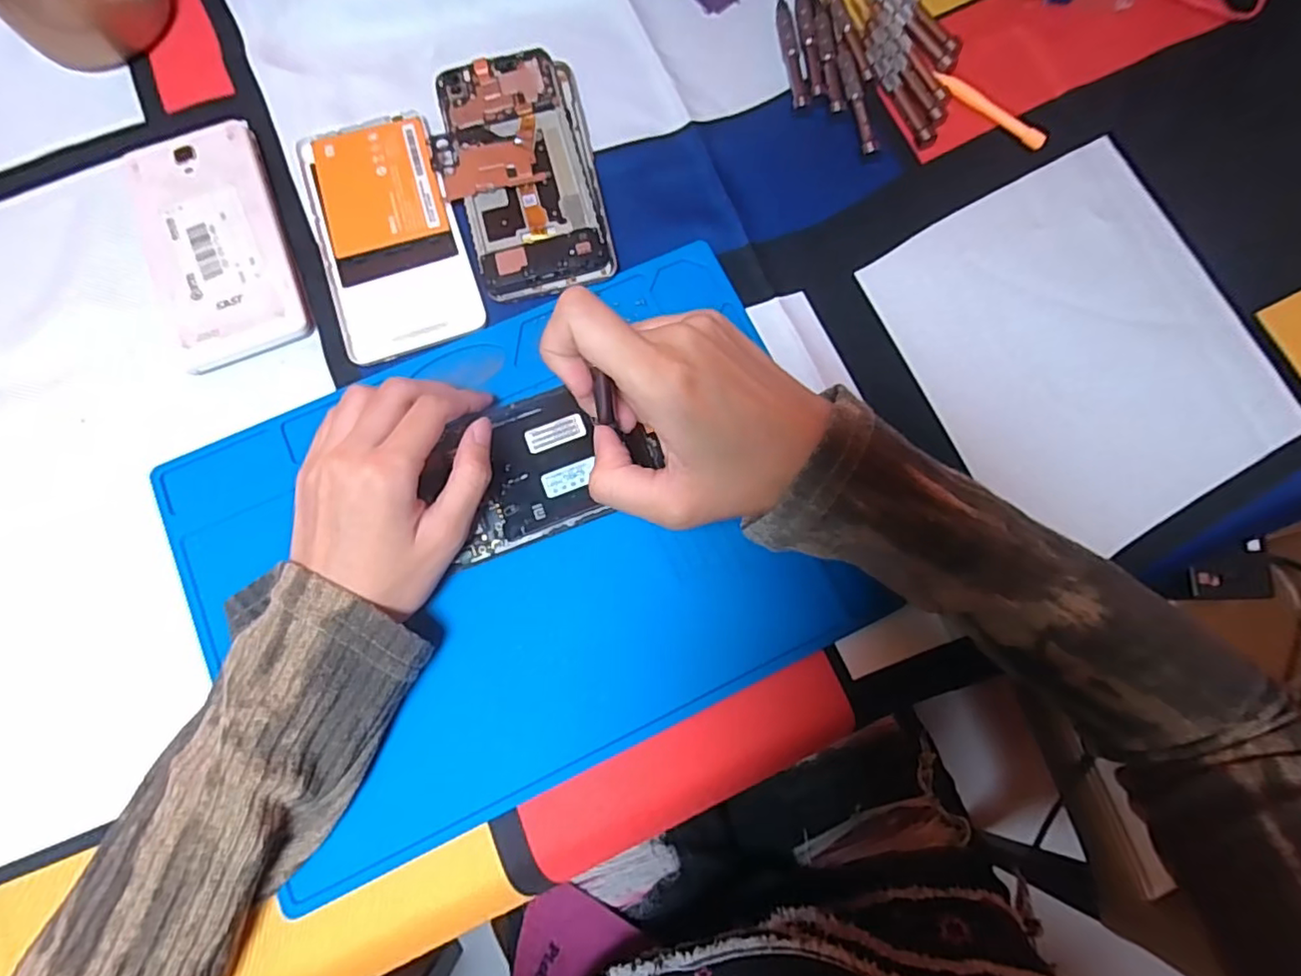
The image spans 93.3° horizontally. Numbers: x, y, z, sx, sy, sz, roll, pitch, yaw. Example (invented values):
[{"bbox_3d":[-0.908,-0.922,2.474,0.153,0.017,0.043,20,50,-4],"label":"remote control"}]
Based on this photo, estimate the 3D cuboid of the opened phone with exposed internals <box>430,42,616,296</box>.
[{"bbox_3d":[-0.075,-0.182,0.353,0.086,0.010,0.155,-11,78,-4],"label":"opened phone with exposed internals"}]

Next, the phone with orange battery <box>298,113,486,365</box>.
[{"bbox_3d":[-0.150,-0.147,0.348,0.076,0.004,0.149,-18,78,-5],"label":"phone with orange battery"}]

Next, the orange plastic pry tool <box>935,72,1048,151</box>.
[{"bbox_3d":[0.207,-0.231,0.374,0.077,0.007,0.012,36,79,7],"label":"orange plastic pry tool"}]

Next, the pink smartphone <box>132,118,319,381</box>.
[{"bbox_3d":[-0.240,-0.137,0.345,0.068,0.012,0.140,-21,79,-6],"label":"pink smartphone"}]

